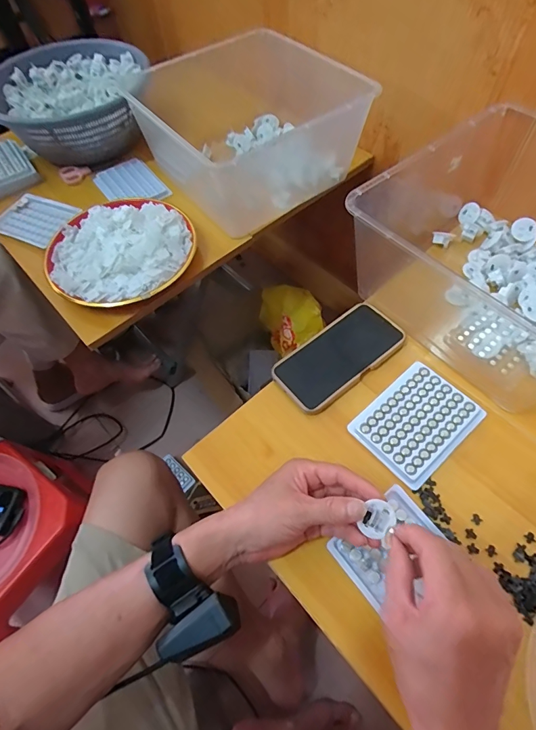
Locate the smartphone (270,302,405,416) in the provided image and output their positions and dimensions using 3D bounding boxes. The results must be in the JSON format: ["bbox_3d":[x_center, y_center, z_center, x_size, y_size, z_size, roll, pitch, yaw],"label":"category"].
[{"bbox_3d":[0.090,-0.015,0.508,0.168,0.009,0.084,-36,64,-16],"label":"smartphone"}]

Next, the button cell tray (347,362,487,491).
[{"bbox_3d":[0.170,0.064,0.457,0.127,0.008,0.098,-39,64,-18],"label":"button cell tray"}]

